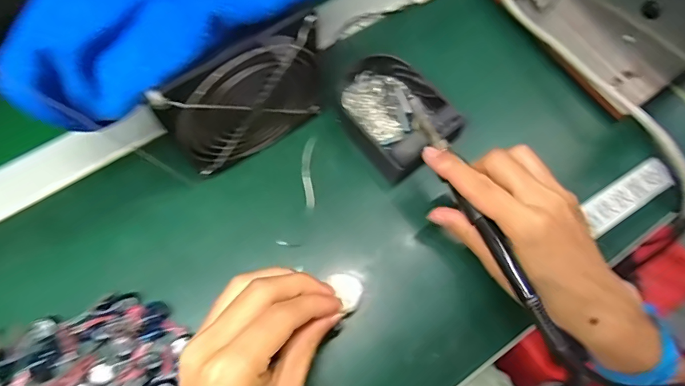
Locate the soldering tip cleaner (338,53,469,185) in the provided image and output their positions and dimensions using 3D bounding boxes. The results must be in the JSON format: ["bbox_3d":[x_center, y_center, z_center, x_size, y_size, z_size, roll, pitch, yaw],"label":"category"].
[{"bbox_3d":[0.043,-0.073,0.363,0.088,0.038,0.117,-32,74,-12],"label":"soldering tip cleaner"}]

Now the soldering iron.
[{"bbox_3d":[0.091,0.010,0.301,0.017,0.010,0.200,-21,66,-8],"label":"soldering iron"}]

